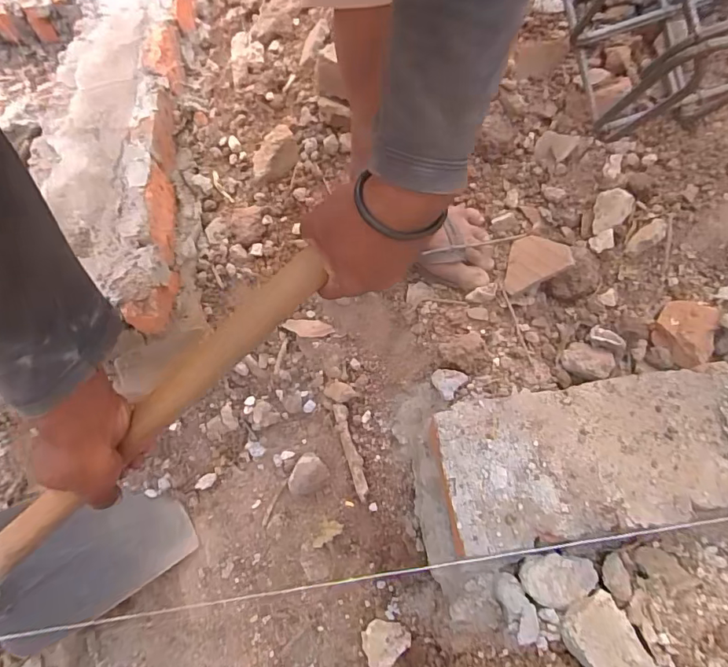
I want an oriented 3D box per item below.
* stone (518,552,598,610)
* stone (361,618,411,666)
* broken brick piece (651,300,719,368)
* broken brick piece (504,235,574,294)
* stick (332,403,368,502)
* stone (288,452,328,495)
[{"bbox_3d":[0.201,0.252,0.487,0.083,0.031,0.048,-4,60,1],"label":"stone"},{"bbox_3d":[0.024,0.378,0.585,0.057,0.009,0.050,-36,51,-19],"label":"stone"},{"bbox_3d":[0.386,-0.003,0.569,0.059,0.022,0.082,19,63,13],"label":"broken brick piece"},{"bbox_3d":[0.227,-0.101,0.633,0.088,0.008,0.079,-20,51,31],"label":"broken brick piece"},{"bbox_3d":[-0.018,0.167,0.684,0.020,0.022,0.136,-17,61,-6],"label":"stick"},{"bbox_3d":[-0.080,0.206,0.687,0.043,0.026,0.058,25,65,16],"label":"stone"}]

